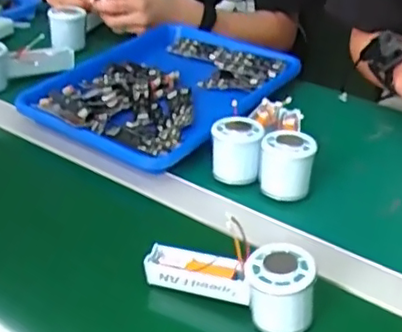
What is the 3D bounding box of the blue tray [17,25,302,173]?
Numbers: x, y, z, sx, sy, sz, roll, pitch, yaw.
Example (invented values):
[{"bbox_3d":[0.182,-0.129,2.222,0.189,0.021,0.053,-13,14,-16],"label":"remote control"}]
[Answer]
[{"bbox_3d":[-0.048,-0.113,0.867,0.291,0.041,0.353,20,42,27],"label":"blue tray"}]

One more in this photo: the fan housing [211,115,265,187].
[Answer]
[{"bbox_3d":[0.041,-0.018,0.699,0.056,0.053,0.058,0,37,4],"label":"fan housing"}]

